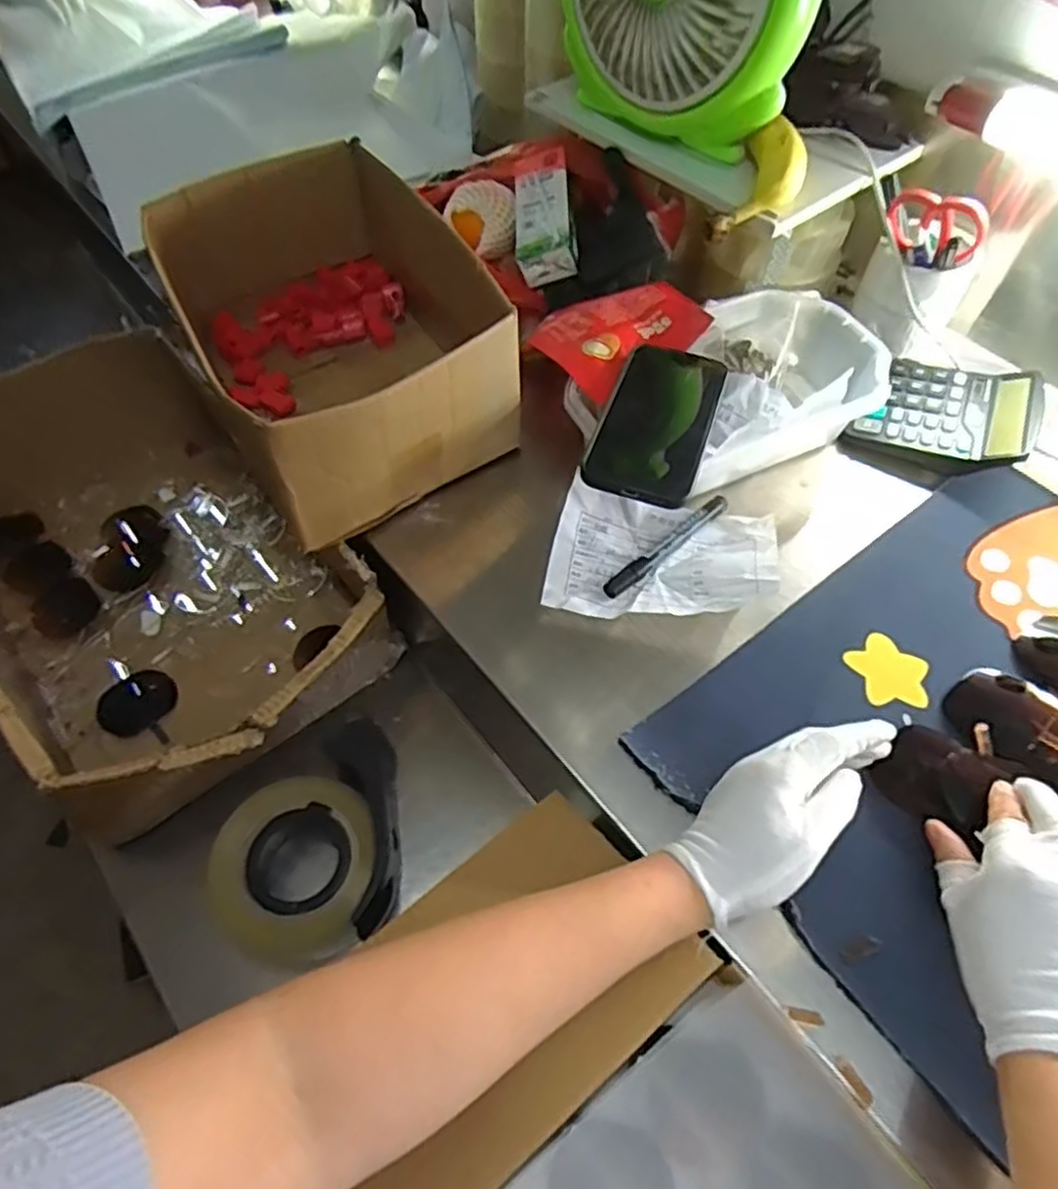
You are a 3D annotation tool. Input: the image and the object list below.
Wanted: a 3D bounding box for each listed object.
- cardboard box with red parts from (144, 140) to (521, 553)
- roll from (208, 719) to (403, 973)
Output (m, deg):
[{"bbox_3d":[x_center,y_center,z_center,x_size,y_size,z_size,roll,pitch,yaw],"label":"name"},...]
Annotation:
[{"bbox_3d":[-0.168,-0.233,0.617,0.221,0.141,0.368,-26,61,-17],"label":"cardboard box with red parts"},{"bbox_3d":[-0.169,0.186,0.558,0.131,0.070,0.160,-5,57,-4],"label":"roll"}]

